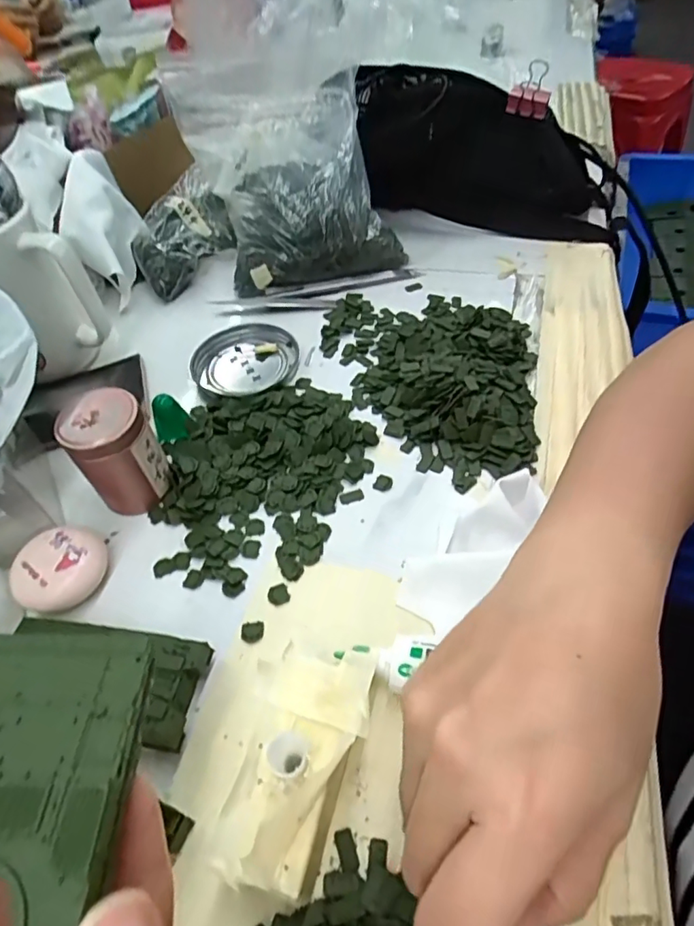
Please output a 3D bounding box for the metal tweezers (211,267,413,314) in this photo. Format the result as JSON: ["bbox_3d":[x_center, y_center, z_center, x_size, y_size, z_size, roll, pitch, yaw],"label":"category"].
[{"bbox_3d":[-0.026,-0.142,0.448,0.164,0.009,0.029,-11,50,-4],"label":"metal tweezers"}]

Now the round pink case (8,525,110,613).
[{"bbox_3d":[-0.154,0.058,0.293,0.042,0.023,0.049,24,56,23],"label":"round pink case"}]

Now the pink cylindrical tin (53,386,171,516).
[{"bbox_3d":[-0.133,-0.006,0.312,0.044,0.063,0.037,-31,54,-19],"label":"pink cylindrical tin"}]

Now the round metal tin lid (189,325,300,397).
[{"bbox_3d":[-0.077,-0.078,0.406,0.075,0.011,0.069,-3,50,3],"label":"round metal tin lid"}]

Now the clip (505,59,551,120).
[{"bbox_3d":[0.145,-0.294,0.430,0.032,0.038,0.024,8,53,13],"label":"clip"}]

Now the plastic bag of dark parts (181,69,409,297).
[{"bbox_3d":[-0.047,-0.237,0.447,0.143,0.047,0.181,-17,89,5],"label":"plastic bag of dark parts"}]

